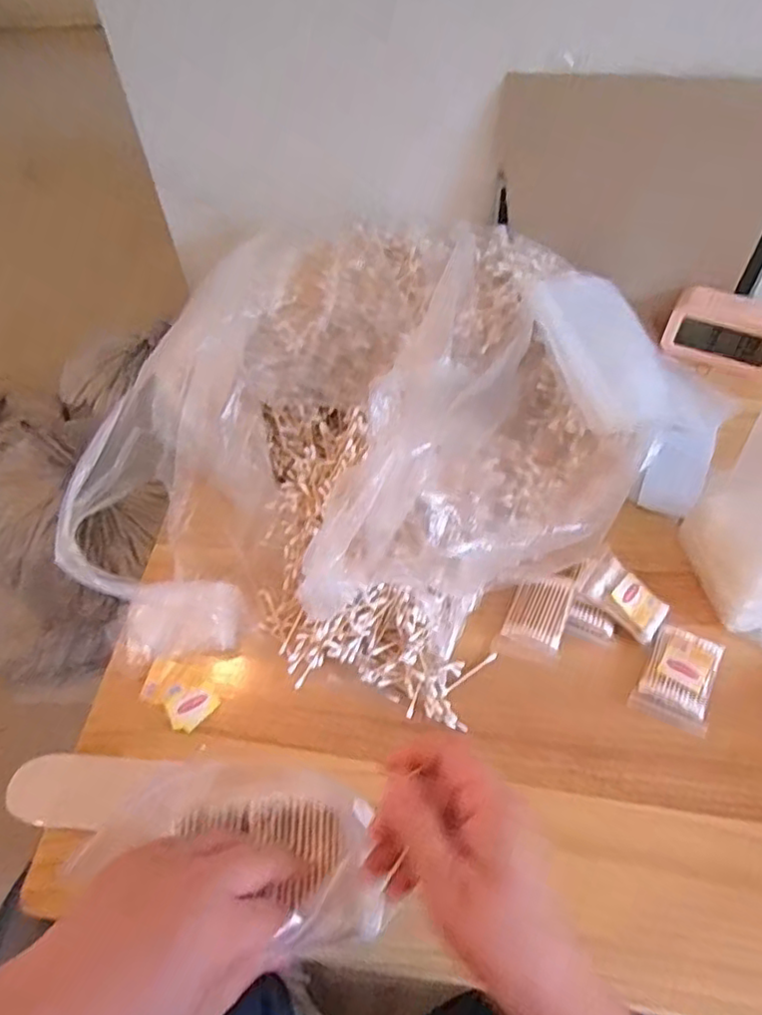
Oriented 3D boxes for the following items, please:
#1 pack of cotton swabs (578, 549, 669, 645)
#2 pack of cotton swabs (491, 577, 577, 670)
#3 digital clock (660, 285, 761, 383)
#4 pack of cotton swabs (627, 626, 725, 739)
[{"bbox_3d":[0.235,0.086,0.614,0.084,0.013,0.054,41,67,8],"label":"pack of cotton swabs"},{"bbox_3d":[0.149,0.104,0.611,0.057,0.013,0.090,17,58,15],"label":"pack of cotton swabs"},{"bbox_3d":[0.432,-0.216,0.794,0.140,0.076,0.060,29,61,21],"label":"digital clock"},{"bbox_3d":[0.273,0.154,0.584,0.063,0.013,0.089,20,58,16],"label":"pack of cotton swabs"}]

